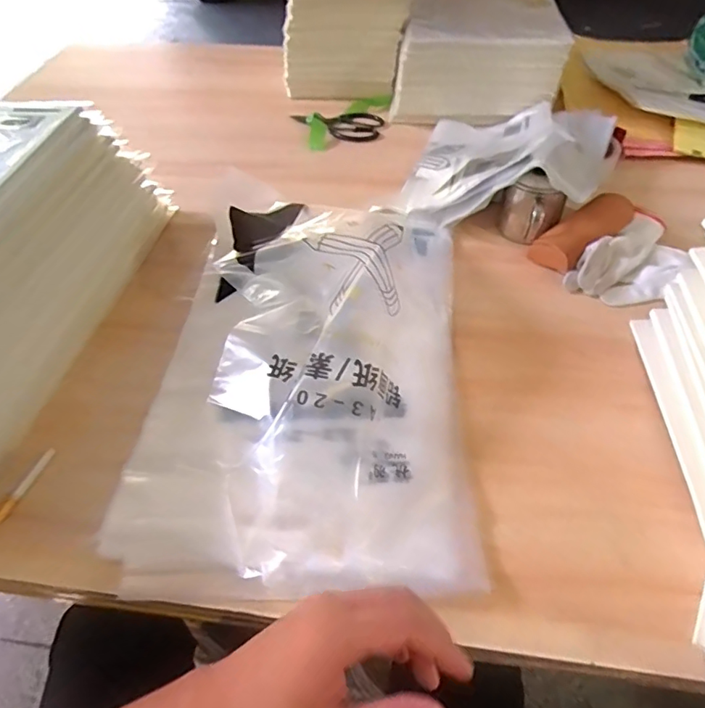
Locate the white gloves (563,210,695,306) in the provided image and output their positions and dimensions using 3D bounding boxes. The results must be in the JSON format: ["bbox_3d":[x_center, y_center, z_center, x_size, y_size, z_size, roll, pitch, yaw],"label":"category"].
[{"bbox_3d":[0.370,-0.120,0.675,0.179,0.032,0.099,-35,57,-24],"label":"white gloves"}]

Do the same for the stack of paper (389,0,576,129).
[{"bbox_3d":[0.233,-0.580,0.979,0.282,0.119,0.319,5,51,6],"label":"stack of paper"}]

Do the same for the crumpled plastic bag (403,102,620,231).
[{"bbox_3d":[0.240,-0.313,0.781,0.287,0.098,0.324,15,53,14],"label":"crumpled plastic bag"}]

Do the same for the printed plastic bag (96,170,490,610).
[{"bbox_3d":[-0.051,-0.013,0.542,0.338,0.123,0.482,0,54,4],"label":"printed plastic bag"}]

